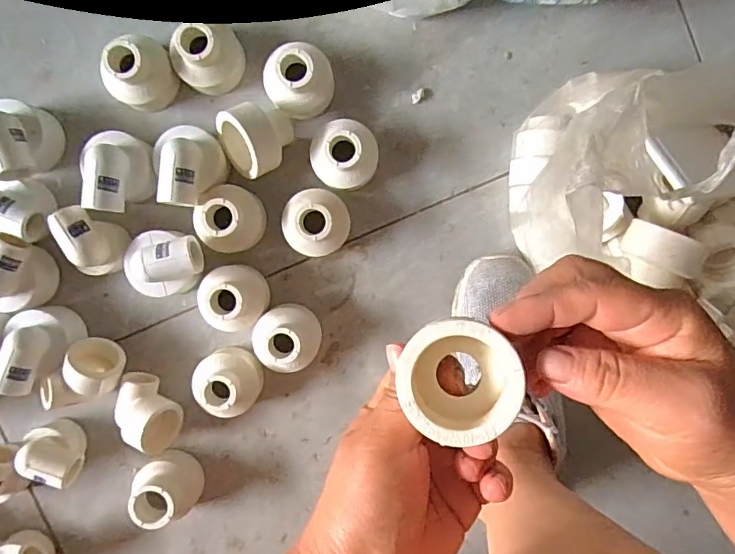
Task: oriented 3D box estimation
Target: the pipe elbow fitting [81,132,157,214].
[{"bbox_3d":[-0.225,-0.095,0.465,0.055,0.060,0.072,6,93,-1],"label":"pipe elbow fitting"}]

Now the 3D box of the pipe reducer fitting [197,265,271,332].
[{"bbox_3d":[-0.127,0.019,0.476,0.063,0.053,0.060,-3,94,-1],"label":"pipe reducer fitting"}]

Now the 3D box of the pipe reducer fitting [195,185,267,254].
[{"bbox_3d":[-0.129,-0.054,0.468,0.055,0.053,0.060,0,93,2],"label":"pipe reducer fitting"}]

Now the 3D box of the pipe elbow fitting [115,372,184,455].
[{"bbox_3d":[-0.210,0.129,0.477,0.050,0.053,0.080,-35,93,1],"label":"pipe elbow fitting"}]

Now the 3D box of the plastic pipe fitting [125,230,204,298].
[{"bbox_3d":[-0.188,-0.013,0.472,0.074,0.067,0.063,-3,94,-1],"label":"plastic pipe fitting"}]

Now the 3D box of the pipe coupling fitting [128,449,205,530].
[{"bbox_3d":[-0.190,0.203,0.485,0.063,0.057,0.055,39,92,-3],"label":"pipe coupling fitting"}]

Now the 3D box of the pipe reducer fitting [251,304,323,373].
[{"bbox_3d":[-0.077,0.058,0.479,0.058,0.050,0.060,-6,93,-1],"label":"pipe reducer fitting"}]

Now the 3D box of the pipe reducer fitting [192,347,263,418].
[{"bbox_3d":[-0.132,0.099,0.481,0.061,0.049,0.058,0,93,-1],"label":"pipe reducer fitting"}]

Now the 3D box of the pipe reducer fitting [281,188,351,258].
[{"bbox_3d":[-0.049,-0.051,0.473,0.060,0.053,0.060,0,93,-1],"label":"pipe reducer fitting"}]

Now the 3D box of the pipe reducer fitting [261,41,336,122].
[{"bbox_3d":[-0.064,-0.180,0.464,0.060,0.047,0.059,0,93,-1],"label":"pipe reducer fitting"}]

